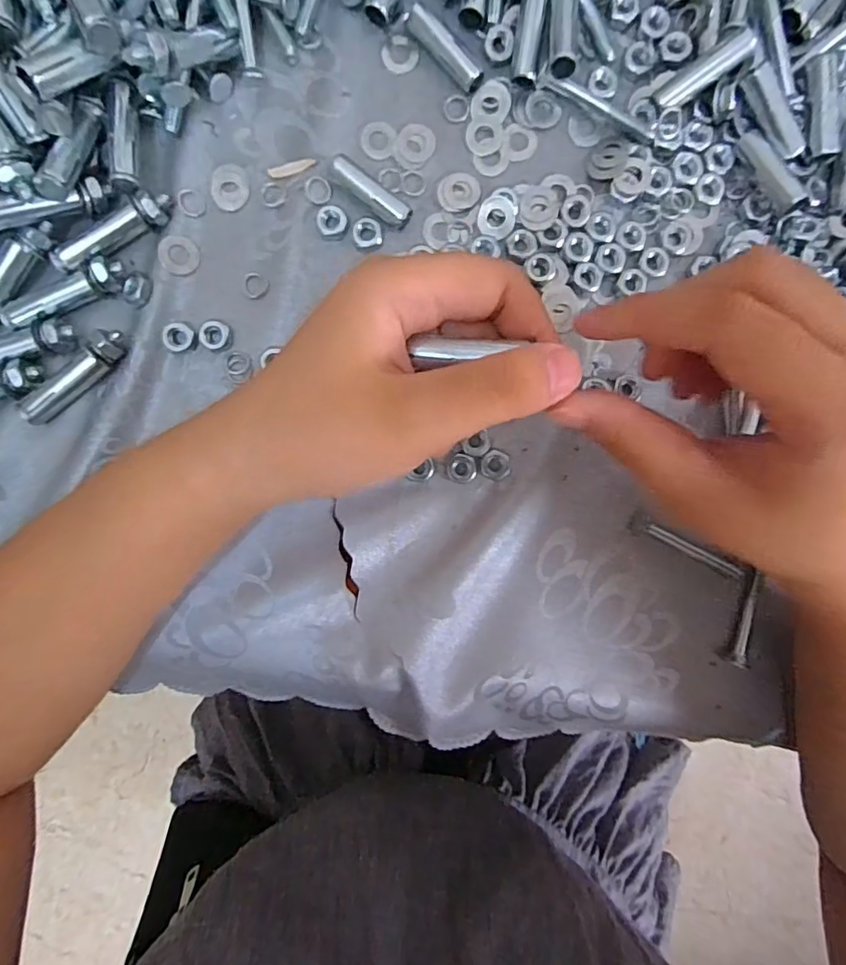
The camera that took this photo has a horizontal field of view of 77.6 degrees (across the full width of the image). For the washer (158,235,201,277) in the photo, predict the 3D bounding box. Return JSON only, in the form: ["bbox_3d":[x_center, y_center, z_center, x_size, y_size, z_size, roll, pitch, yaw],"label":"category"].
[{"bbox_3d":[-0.108,-0.100,0.232,0.017,0.004,0.017,-3,98,-21],"label":"washer"}]

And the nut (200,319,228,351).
[{"bbox_3d":[-0.093,-0.066,0.232,0.012,0.004,0.013,27,92,-3],"label":"nut"}]

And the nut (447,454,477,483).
[{"bbox_3d":[0.018,-0.006,0.238,0.013,0.004,0.013,7,92,-2],"label":"nut"}]

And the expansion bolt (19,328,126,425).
[{"bbox_3d":[-0.152,-0.047,0.229,0.054,0.010,0.013,-38,93,0],"label":"expansion bolt"}]

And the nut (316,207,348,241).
[{"bbox_3d":[-0.040,-0.115,0.232,0.012,0.004,0.013,0,93,-2],"label":"nut"}]

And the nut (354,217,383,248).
[{"bbox_3d":[-0.025,-0.111,0.233,0.012,0.005,0.012,-4,93,-2],"label":"nut"}]

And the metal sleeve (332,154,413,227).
[{"bbox_3d":[-0.022,-0.126,0.230,0.038,0.011,0.009,38,91,-3],"label":"metal sleeve"}]

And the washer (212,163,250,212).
[{"bbox_3d":[-0.085,-0.131,0.232,0.016,0.004,0.020,-1,93,-2],"label":"washer"}]

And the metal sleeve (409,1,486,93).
[{"bbox_3d":[0.010,-0.188,0.227,0.010,0.007,0.039,-45,93,1],"label":"metal sleeve"}]

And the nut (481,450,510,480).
[{"bbox_3d":[0.033,-0.008,0.238,0.013,0.004,0.013,0,93,-2],"label":"nut"}]

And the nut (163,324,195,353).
[{"bbox_3d":[-0.108,-0.064,0.231,0.012,0.004,0.012,7,93,-2],"label":"nut"}]

